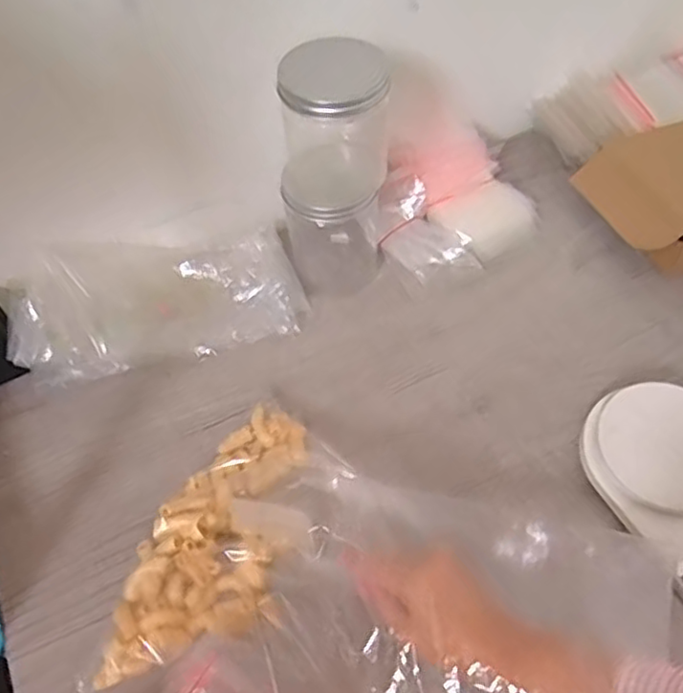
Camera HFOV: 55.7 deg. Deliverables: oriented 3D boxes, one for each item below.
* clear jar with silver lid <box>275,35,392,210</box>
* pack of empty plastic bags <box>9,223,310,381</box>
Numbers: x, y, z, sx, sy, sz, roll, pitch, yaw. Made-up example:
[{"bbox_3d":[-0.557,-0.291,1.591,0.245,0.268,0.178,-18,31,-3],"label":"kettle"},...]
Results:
[{"bbox_3d":[-0.005,-0.181,0.556,0.084,0.144,0.072,1,57,4],"label":"clear jar with silver lid"},{"bbox_3d":[-0.179,-0.055,0.642,0.271,0.075,0.129,-14,57,-6],"label":"pack of empty plastic bags"}]

